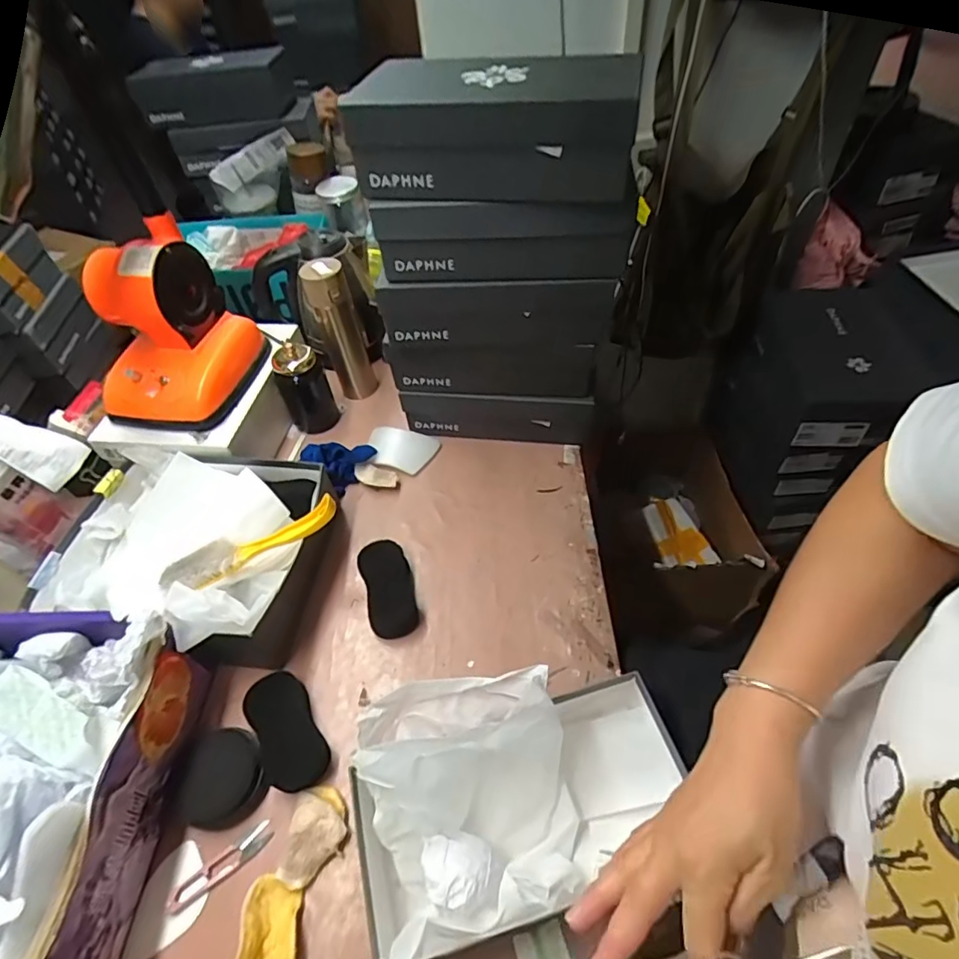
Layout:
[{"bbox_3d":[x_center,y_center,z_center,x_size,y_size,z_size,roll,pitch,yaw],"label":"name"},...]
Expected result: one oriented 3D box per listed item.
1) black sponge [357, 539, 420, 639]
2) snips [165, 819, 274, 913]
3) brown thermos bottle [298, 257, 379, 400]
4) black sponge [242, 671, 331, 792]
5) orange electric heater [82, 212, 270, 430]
[{"bbox_3d":[-0.119,0.143,0.720,0.061,0.026,0.128,-14,63,-7],"label":"black sponge"},{"bbox_3d":[-0.255,0.384,0.537,0.107,0.007,0.023,-32,55,-21],"label":"snips"},{"bbox_3d":[-0.228,-0.241,0.904,0.080,0.242,0.065,-18,51,-11],"label":"brown thermos bottle"},{"bbox_3d":[-0.217,0.278,0.606,0.062,0.034,0.121,-27,53,-17],"label":"black sponge"},{"bbox_3d":[-0.448,-0.207,0.769,0.188,0.202,0.186,-3,50,2],"label":"orange electric heater"}]

